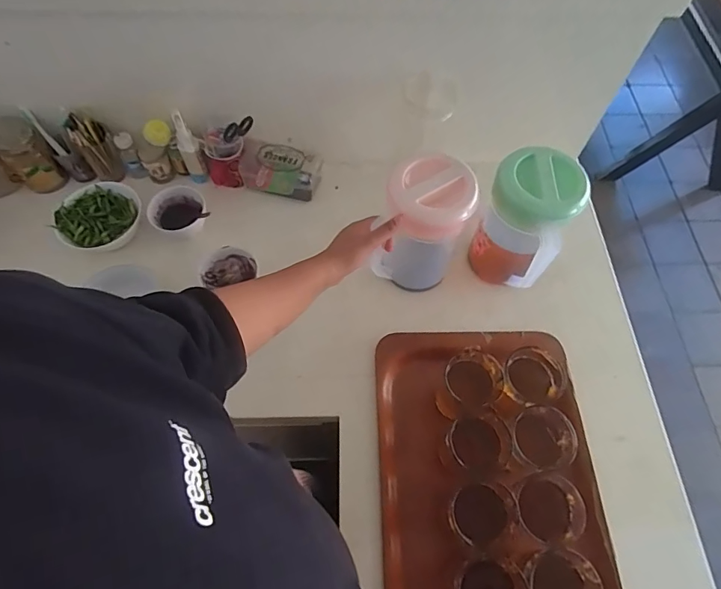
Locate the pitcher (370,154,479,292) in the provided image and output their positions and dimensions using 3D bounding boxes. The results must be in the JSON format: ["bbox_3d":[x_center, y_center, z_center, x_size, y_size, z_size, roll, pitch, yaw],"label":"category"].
[{"bbox_3d":[0.103,-0.090,0.700,0.138,0.222,0.105,-41,67,-20],"label":"pitcher"}]

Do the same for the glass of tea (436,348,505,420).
[{"bbox_3d":[0.156,0.134,0.644,0.073,0.115,0.071,0,63,0],"label":"glass of tea"}]

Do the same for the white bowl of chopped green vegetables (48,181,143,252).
[{"bbox_3d":[-0.471,-0.141,0.811,0.138,0.055,0.145,0,63,0],"label":"white bowl of chopped green vegetables"}]

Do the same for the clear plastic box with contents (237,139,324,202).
[{"bbox_3d":[-0.158,-0.247,0.870,0.148,0.076,0.077,15,64,7],"label":"clear plastic box with contents"}]

